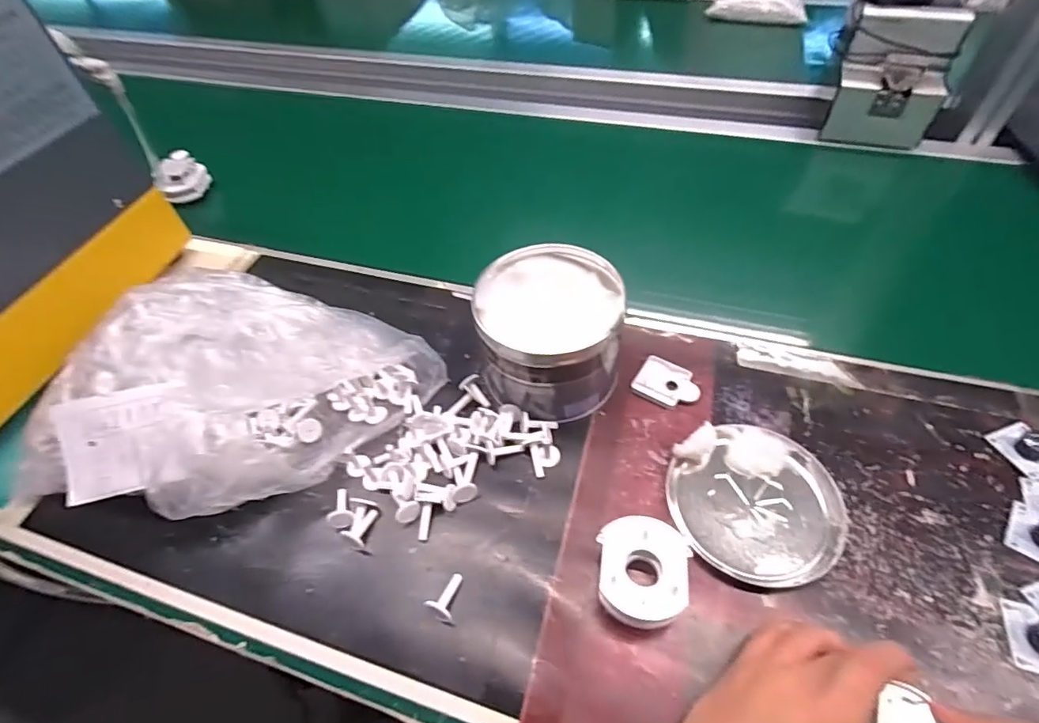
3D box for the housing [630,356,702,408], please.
[{"bbox_3d":[0.138,0.021,0.473,0.058,0.006,0.046,25,59,21],"label":"housing"}]

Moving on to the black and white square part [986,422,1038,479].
[{"bbox_3d":[0.414,0.070,0.412,0.038,0.019,0.044,-16,54,-8],"label":"black and white square part"}]

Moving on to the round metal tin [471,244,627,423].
[{"bbox_3d":[0.027,-0.027,0.466,0.124,0.092,0.135,-2,53,3],"label":"round metal tin"}]

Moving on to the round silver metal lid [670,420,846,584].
[{"bbox_3d":[0.186,0.111,0.401,0.123,0.011,0.120,-2,53,3],"label":"round silver metal lid"}]

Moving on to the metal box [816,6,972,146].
[{"bbox_3d":[0.491,-0.381,0.676,0.130,0.133,0.103,15,55,15],"label":"metal box"}]

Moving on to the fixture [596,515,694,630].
[{"bbox_3d":[0.087,0.150,0.360,0.061,0.039,0.073,1,54,5],"label":"fixture"}]

